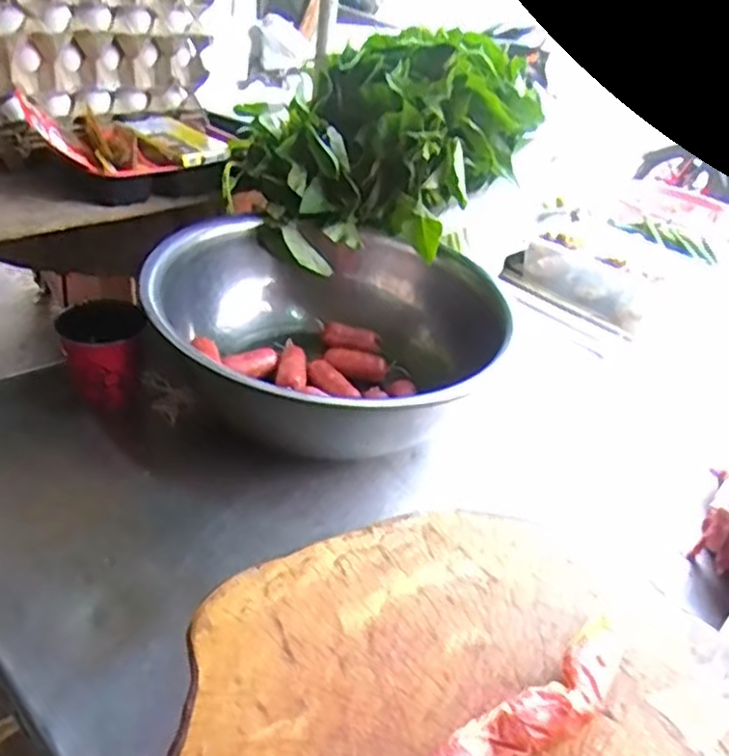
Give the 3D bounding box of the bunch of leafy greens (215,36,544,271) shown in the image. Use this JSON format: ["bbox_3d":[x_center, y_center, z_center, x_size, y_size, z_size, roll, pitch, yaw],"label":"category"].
[{"bbox_3d":[0.030,-0.277,0.870,0.249,0.198,0.323,29,41,28],"label":"bunch of leafy greens"}]

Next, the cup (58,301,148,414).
[{"bbox_3d":[-0.251,-0.023,0.709,0.074,0.079,0.068,5,36,-4],"label":"cup"}]

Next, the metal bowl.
[{"bbox_3d":[-0.059,-0.047,0.763,0.311,0.129,0.297,-3,37,-14],"label":"metal bowl"}]

